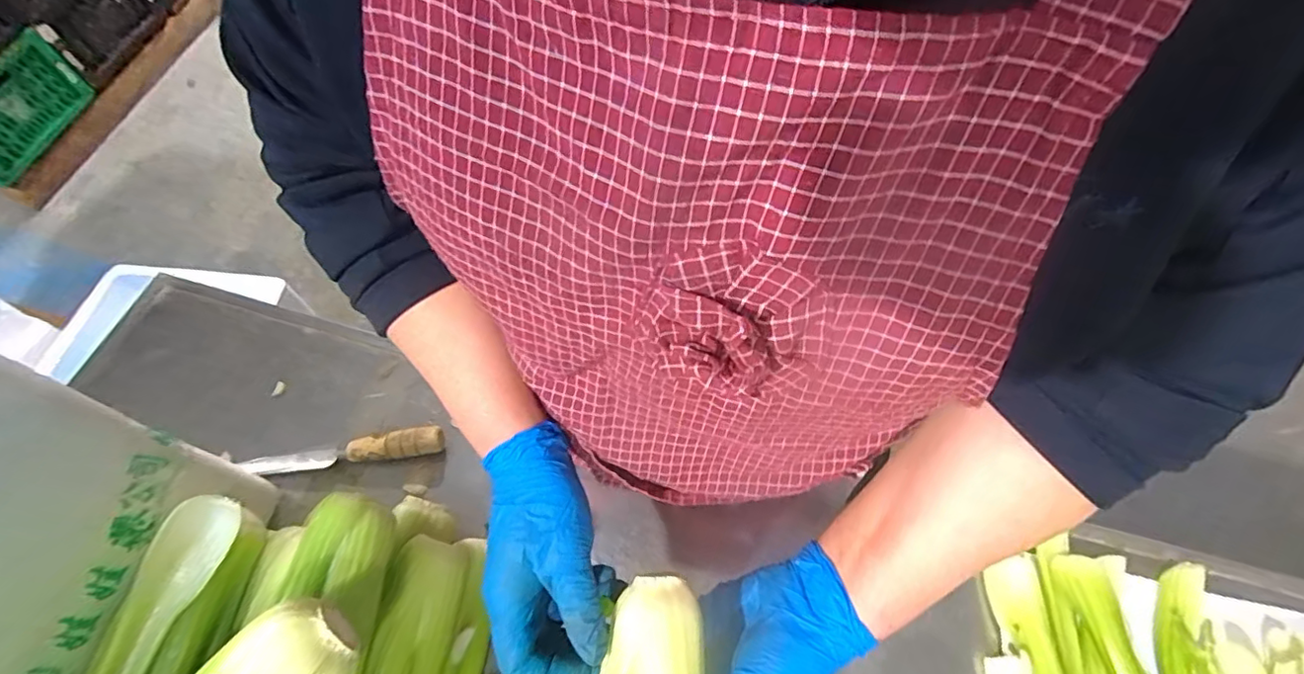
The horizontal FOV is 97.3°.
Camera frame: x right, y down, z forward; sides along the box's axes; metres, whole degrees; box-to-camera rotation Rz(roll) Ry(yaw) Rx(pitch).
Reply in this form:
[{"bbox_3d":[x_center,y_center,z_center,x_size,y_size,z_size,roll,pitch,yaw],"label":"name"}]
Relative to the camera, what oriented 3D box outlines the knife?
[{"bbox_3d":[-0.288,0.108,0.541,0.179,0.019,0.022,-7,69,-2],"label":"knife"}]

